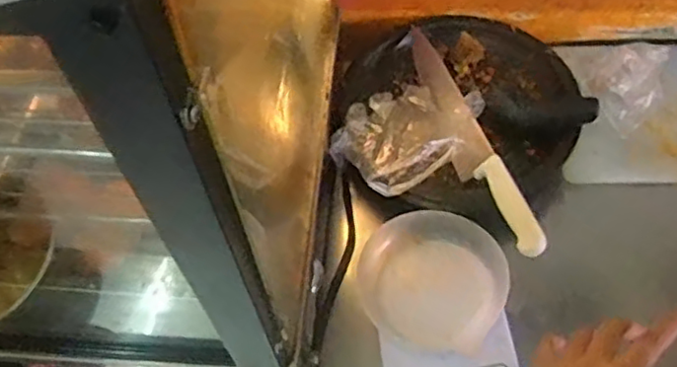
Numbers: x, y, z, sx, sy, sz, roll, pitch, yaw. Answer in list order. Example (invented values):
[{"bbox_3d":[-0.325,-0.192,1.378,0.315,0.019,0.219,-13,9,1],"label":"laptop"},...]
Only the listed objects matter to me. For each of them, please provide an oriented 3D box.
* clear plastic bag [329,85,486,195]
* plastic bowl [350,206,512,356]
[{"bbox_3d":[0.081,-0.072,0.767,0.176,0.047,0.134,-30,60,-15],"label":"clear plastic bag"},{"bbox_3d":[0.101,0.104,0.696,0.156,0.042,0.145,-2,57,3],"label":"plastic bowl"}]

